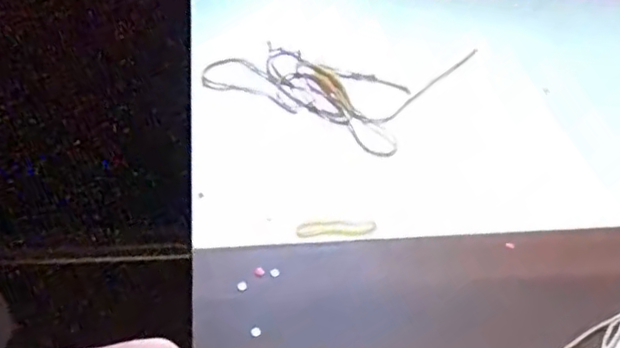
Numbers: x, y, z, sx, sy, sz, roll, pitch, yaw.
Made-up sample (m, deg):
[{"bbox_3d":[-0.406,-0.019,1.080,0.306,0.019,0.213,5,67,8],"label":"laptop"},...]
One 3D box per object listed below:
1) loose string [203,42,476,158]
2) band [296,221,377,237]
[{"bbox_3d":[0.023,-0.088,0.552,0.180,0.011,0.151,24,50,15],"label":"loose string"},{"bbox_3d":[0.018,0.035,0.435,0.054,0.004,0.011,-3,49,-8],"label":"band"}]

